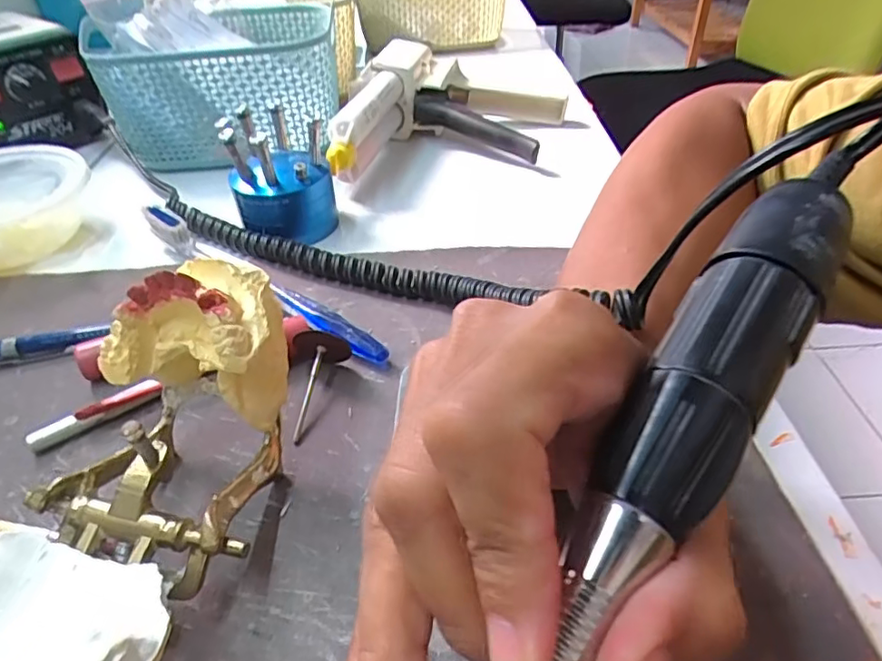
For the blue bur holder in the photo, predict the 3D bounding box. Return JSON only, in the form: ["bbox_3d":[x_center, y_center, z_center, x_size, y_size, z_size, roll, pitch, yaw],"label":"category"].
[{"bbox_3d":[-0.094,-0.094,0.348,0.057,0.062,0.056,-14,42,-12],"label":"blue bur holder"}]

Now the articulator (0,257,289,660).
[{"bbox_3d":[-0.094,0.050,0.173,0.064,0.077,0.145,6,42,11],"label":"articulator"}]

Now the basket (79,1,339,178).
[{"bbox_3d":[-0.163,-0.185,0.451,0.162,0.081,0.122,-9,41,-7],"label":"basket"}]

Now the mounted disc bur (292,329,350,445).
[{"bbox_3d":[-0.055,0.025,0.251,0.022,0.021,0.048,6,60,10],"label":"mounted disc bur"}]

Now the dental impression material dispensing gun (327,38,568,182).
[{"bbox_3d":[0.009,-0.158,0.441,0.156,0.067,0.193,5,41,10],"label":"dental impression material dispensing gun"}]

